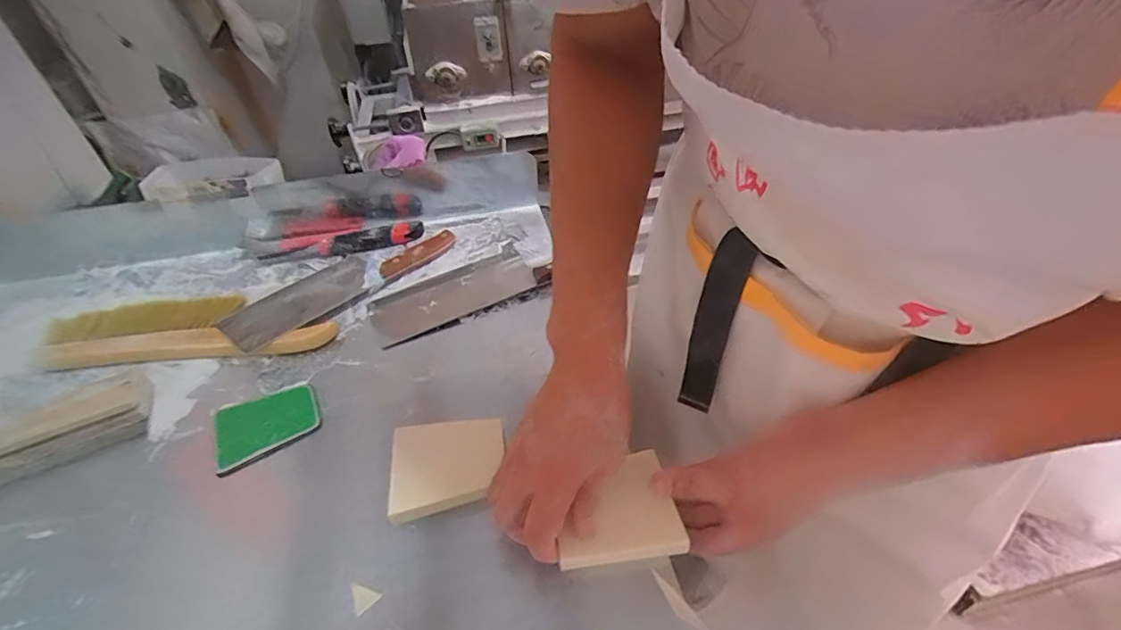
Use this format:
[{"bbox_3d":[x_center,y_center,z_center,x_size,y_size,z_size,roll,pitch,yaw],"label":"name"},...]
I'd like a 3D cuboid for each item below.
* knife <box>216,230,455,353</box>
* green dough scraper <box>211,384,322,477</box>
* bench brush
[{"bbox_3d":[-0.280,-0.046,0.663,0.093,0.022,0.288,30,51,30],"label":"knife"},{"bbox_3d":[-0.297,0.108,0.514,0.096,0.006,0.082,-22,46,-20],"label":"green dough scraper"},{"bbox_3d":[-0.432,0.010,0.608,0.318,0.029,0.105,-4,43,-2],"label":"bench brush"}]

